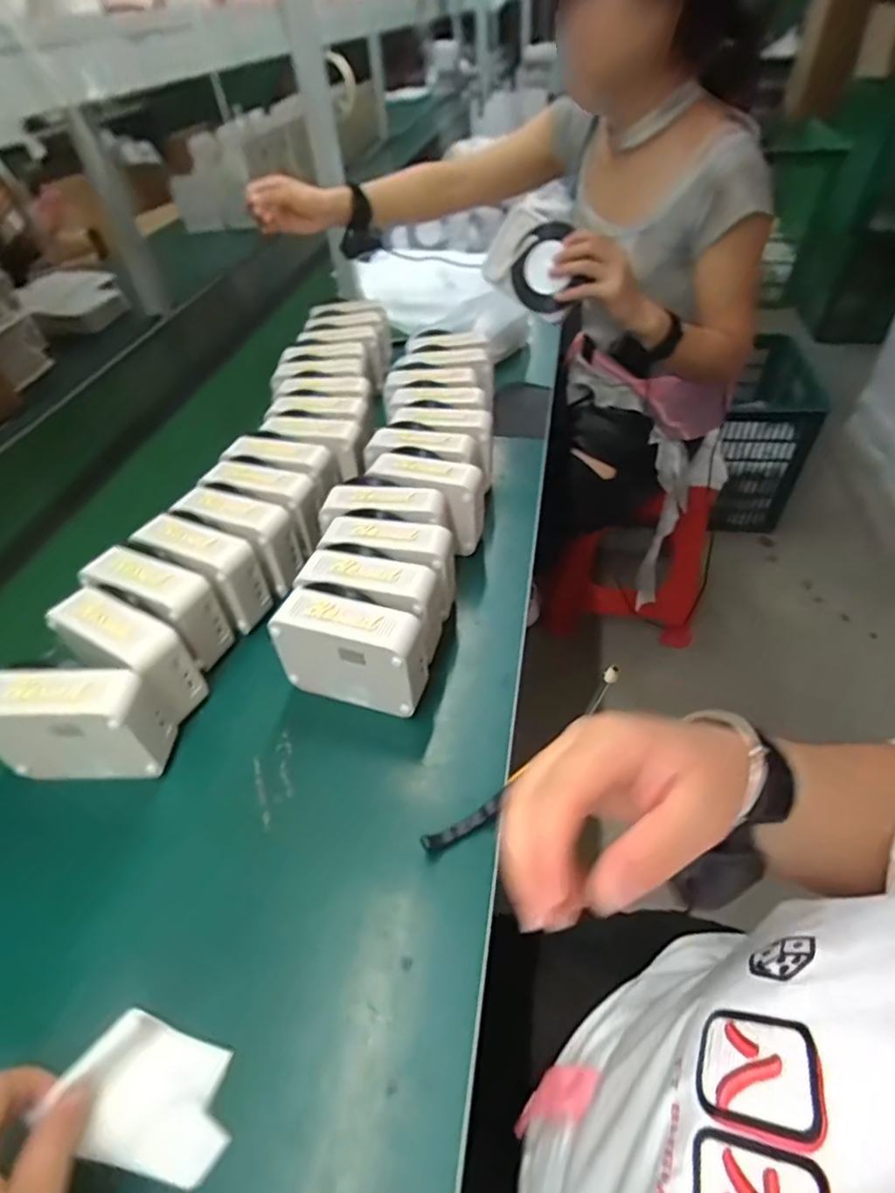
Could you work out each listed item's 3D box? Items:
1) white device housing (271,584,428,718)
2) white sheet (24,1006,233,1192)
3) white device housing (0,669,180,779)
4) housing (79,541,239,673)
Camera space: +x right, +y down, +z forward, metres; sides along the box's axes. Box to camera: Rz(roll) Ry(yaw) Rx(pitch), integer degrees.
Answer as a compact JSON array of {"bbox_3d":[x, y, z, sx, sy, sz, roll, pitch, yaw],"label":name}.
[{"bbox_3d":[-0.083,0.050,0.518,0.130,0.103,0.057,12,49,15],"label":"white device housing"},{"bbox_3d":[-0.169,0.290,0.335,0.093,0.008,0.060,30,42,-5],"label":"white sheet"},{"bbox_3d":[-0.306,0.108,0.477,0.128,0.104,0.050,-3,47,2],"label":"white device housing"},{"bbox_3d":[-0.282,0.014,0.565,0.122,0.104,0.054,16,50,18],"label":"housing"}]

